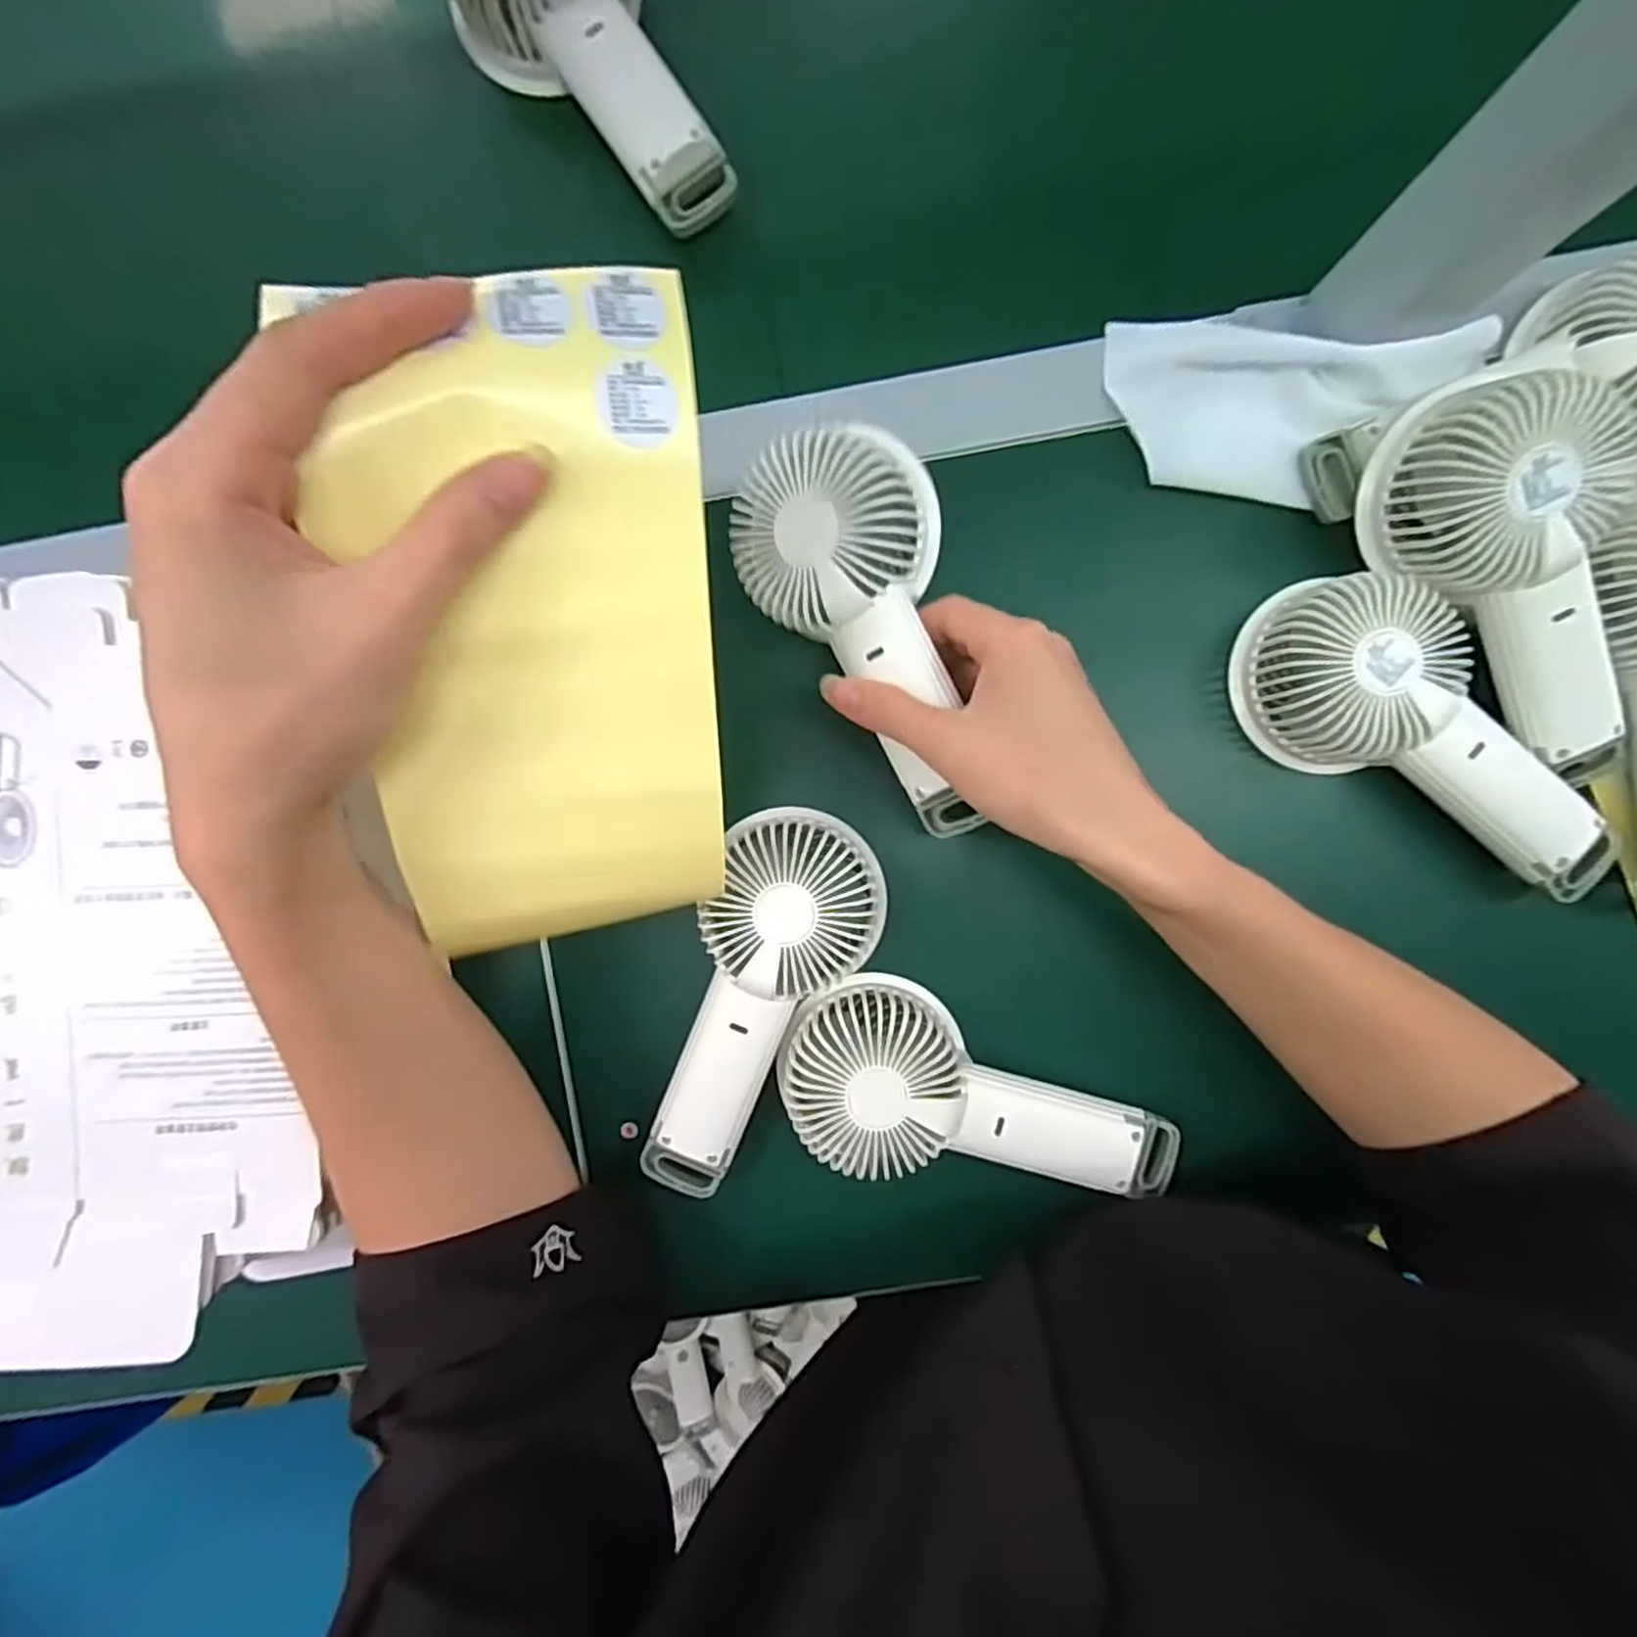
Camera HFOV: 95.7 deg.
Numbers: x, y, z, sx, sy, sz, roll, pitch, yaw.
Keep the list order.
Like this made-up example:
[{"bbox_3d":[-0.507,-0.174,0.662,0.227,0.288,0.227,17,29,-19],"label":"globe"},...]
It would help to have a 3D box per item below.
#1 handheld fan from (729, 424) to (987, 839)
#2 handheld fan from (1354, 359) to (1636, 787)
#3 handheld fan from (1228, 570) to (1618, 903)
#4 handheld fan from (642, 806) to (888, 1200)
[{"bbox_3d":[0.028,-0.075,0.318,0.083,0.029,0.175,-24,98,3],"label":"handheld fan"},{"bbox_3d":[0.309,-0.098,0.319,0.078,0.052,0.187,-33,102,3],"label":"handheld fan"},{"bbox_3d":[0.278,-0.039,0.332,0.179,0.036,0.078,33,92,1],"label":"handheld fan"},{"bbox_3d":[-0.026,0.087,0.345,0.082,0.038,0.186,19,92,2],"label":"handheld fan"}]

